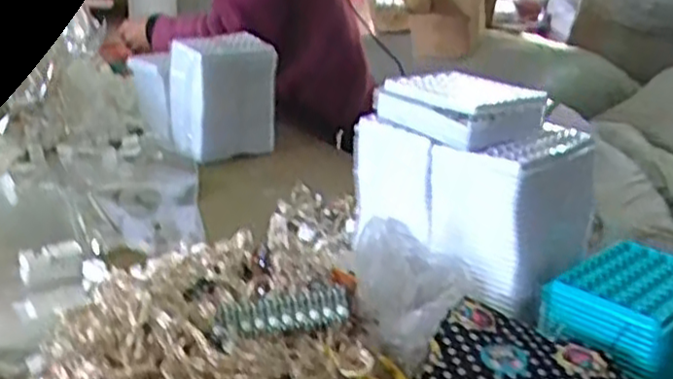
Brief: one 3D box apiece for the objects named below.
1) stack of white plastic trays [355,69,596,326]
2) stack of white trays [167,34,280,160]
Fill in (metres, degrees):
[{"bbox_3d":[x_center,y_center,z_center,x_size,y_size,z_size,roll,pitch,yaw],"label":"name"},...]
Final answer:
[{"bbox_3d":[0.130,-0.008,0.642,0.135,0.165,0.191,-13,26,-38],"label":"stack of white plastic trays"},{"bbox_3d":[-0.164,-0.133,1.033,0.139,0.167,0.078,-14,31,-28],"label":"stack of white trays"}]

